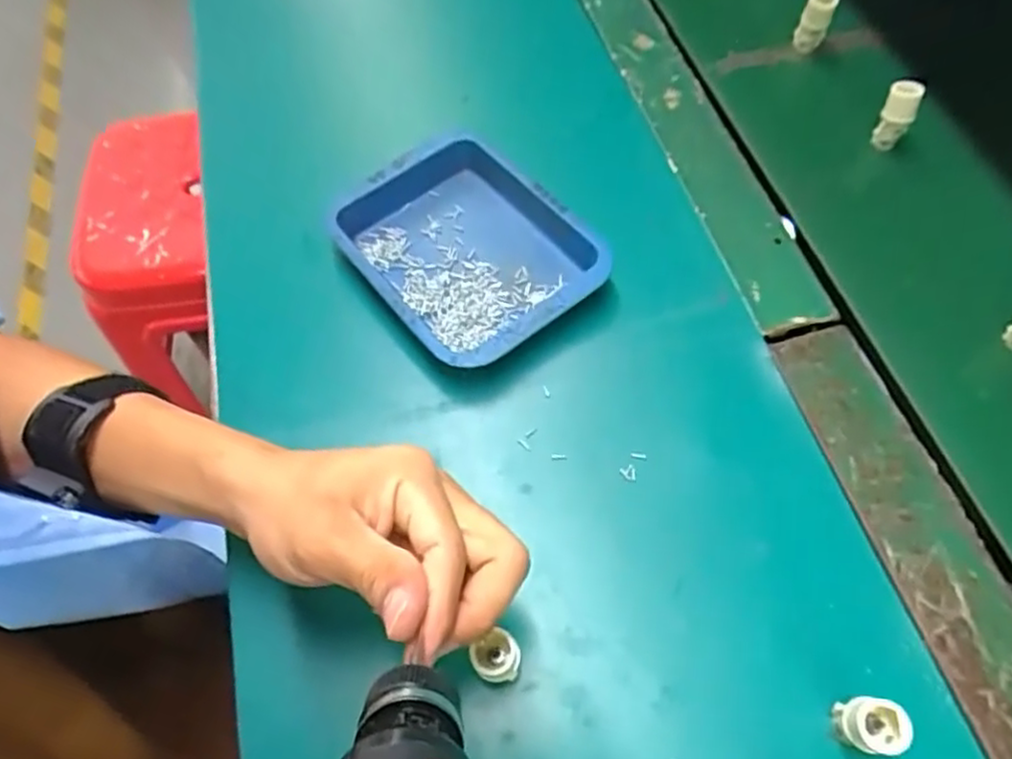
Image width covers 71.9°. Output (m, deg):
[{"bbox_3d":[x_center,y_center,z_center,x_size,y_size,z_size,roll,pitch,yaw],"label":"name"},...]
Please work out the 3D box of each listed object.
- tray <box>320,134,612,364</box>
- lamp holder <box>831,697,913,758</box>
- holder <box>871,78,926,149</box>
[{"bbox_3d":[-0.024,-0.080,0.429,0.121,0.033,0.158,-36,65,-17],"label":"tray"},{"bbox_3d":[0.147,0.142,0.283,0.019,0.036,0.019,-1,60,2],"label":"lamp holder"},{"bbox_3d":[0.259,-0.174,0.465,0.021,0.050,0.019,27,65,17],"label":"holder"}]

